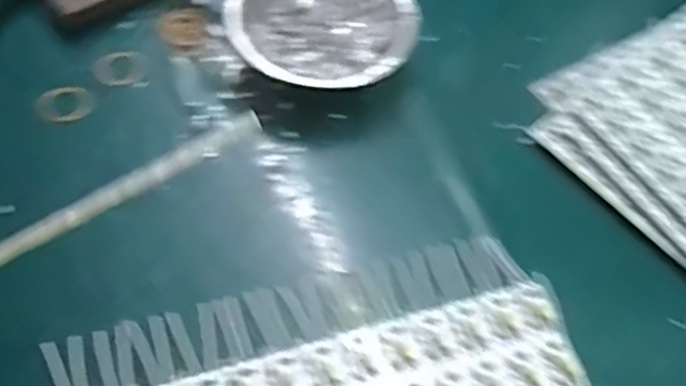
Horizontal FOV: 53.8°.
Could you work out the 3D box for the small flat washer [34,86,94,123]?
[{"bbox_3d":[-0.192,-0.061,0.467,0.037,0.004,0.027,-19,78,-20],"label":"small flat washer"}]

